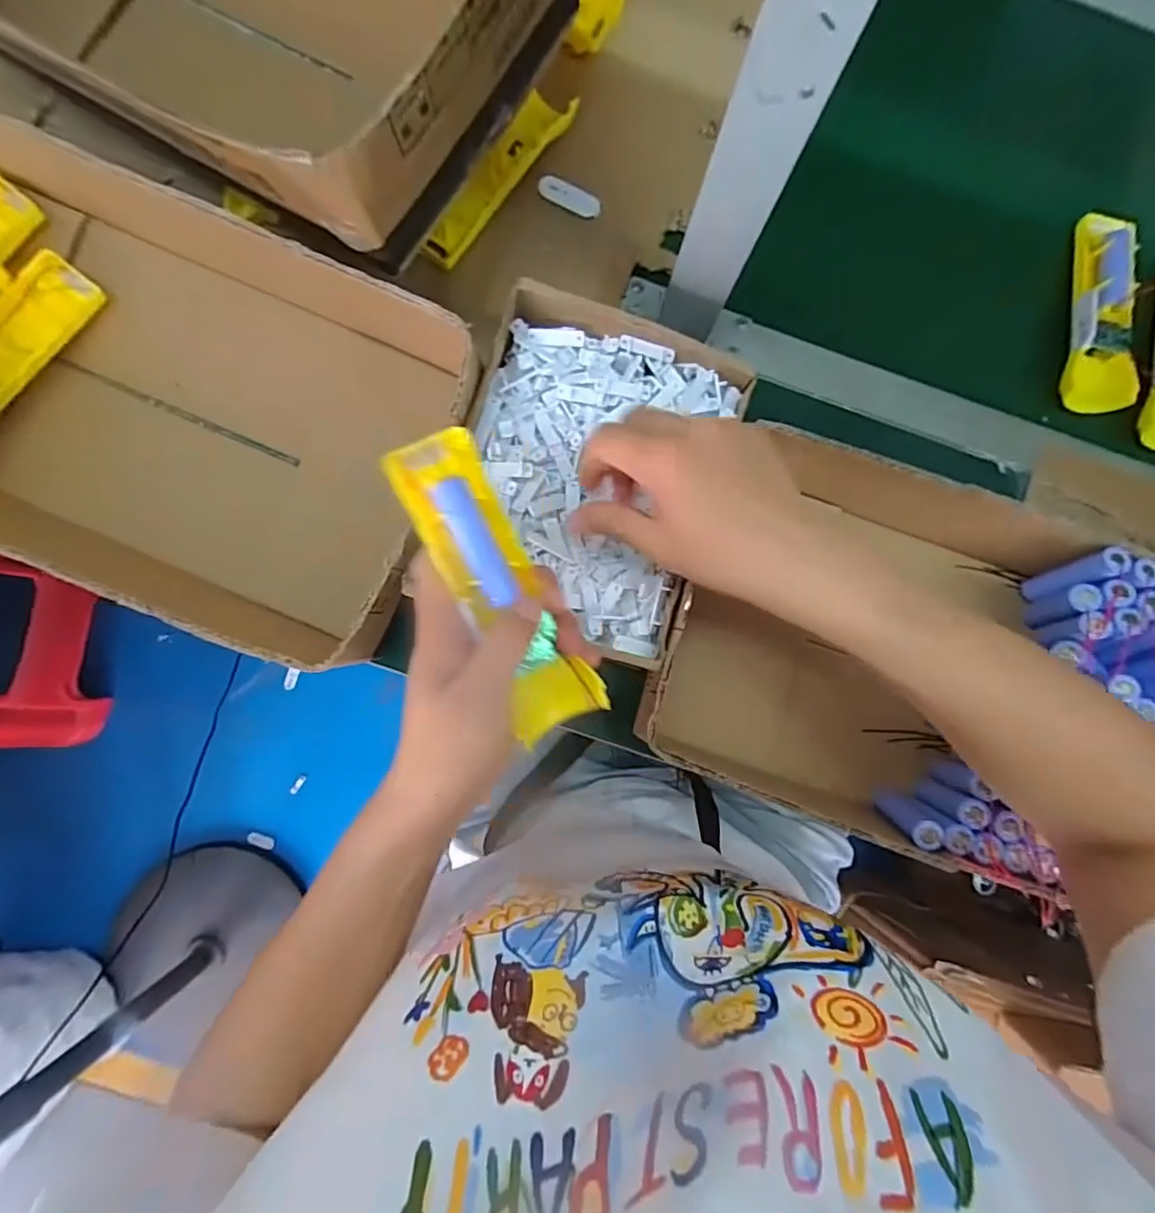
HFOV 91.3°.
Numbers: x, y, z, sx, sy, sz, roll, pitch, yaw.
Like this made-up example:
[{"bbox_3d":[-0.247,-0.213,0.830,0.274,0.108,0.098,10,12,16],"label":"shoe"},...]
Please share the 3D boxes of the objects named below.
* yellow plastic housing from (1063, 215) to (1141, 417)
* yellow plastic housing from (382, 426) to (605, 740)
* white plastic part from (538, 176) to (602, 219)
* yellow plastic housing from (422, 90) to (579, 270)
[{"bbox_3d":[0.411,-0.230,0.440,0.047,0.021,0.156,11,83,-2],"label":"yellow plastic housing"},{"bbox_3d":[-0.040,-0.009,0.288,0.046,0.024,0.162,-28,100,-6],"label":"yellow plastic housing"},{"bbox_3d":[-0.005,-0.318,0.436,0.050,0.004,0.022,22,83,0],"label":"white plastic part"},{"bbox_3d":[-0.060,-0.317,0.419,0.035,0.026,0.153,38,83,1],"label":"yellow plastic housing"}]

